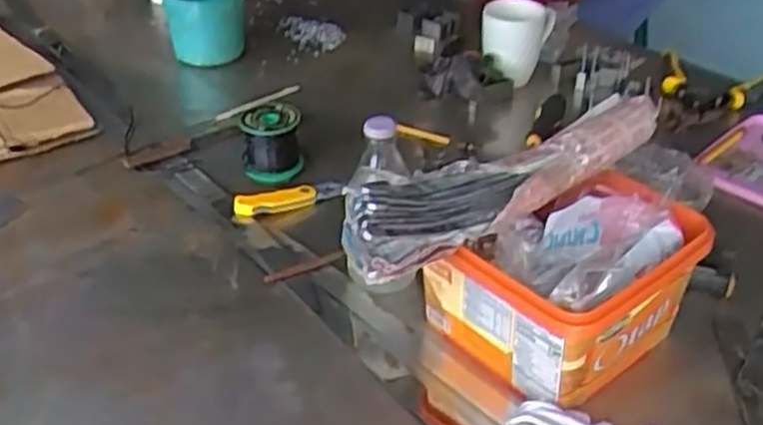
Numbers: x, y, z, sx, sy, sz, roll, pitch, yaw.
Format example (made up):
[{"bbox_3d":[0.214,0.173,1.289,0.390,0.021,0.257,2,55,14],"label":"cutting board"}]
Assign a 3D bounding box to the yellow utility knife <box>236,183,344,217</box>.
[{"bbox_3d":[-0.099,-0.015,0.875,0.123,0.024,0.029,-9,36,-16],"label":"yellow utility knife"}]

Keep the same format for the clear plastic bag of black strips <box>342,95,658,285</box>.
[{"bbox_3d":[0.099,-0.032,0.653,0.300,0.050,0.088,-18,39,-26],"label":"clear plastic bag of black strips"}]

